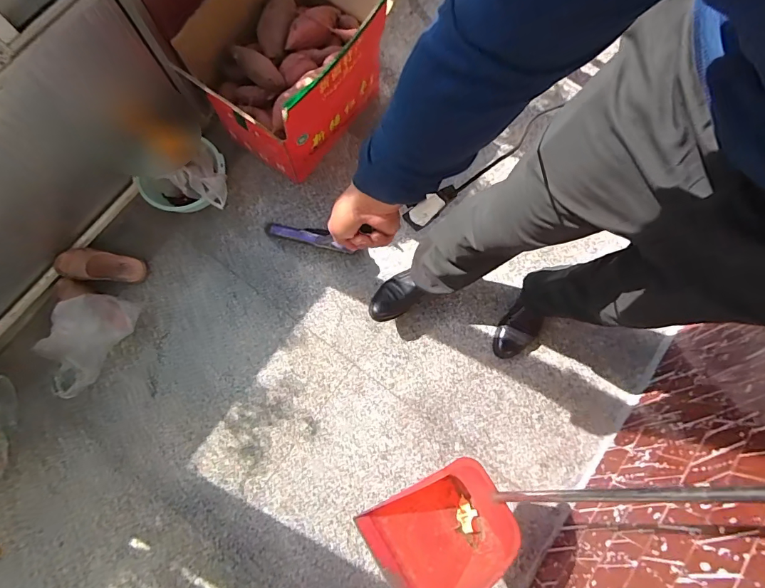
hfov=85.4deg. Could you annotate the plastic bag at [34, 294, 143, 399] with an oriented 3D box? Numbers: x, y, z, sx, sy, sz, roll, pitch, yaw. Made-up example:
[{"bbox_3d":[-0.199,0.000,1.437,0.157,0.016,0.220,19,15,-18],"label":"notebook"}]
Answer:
[{"bbox_3d":[-0.827,0.126,1.147,0.312,0.123,0.170,-42,82,-9],"label":"plastic bag"}]

